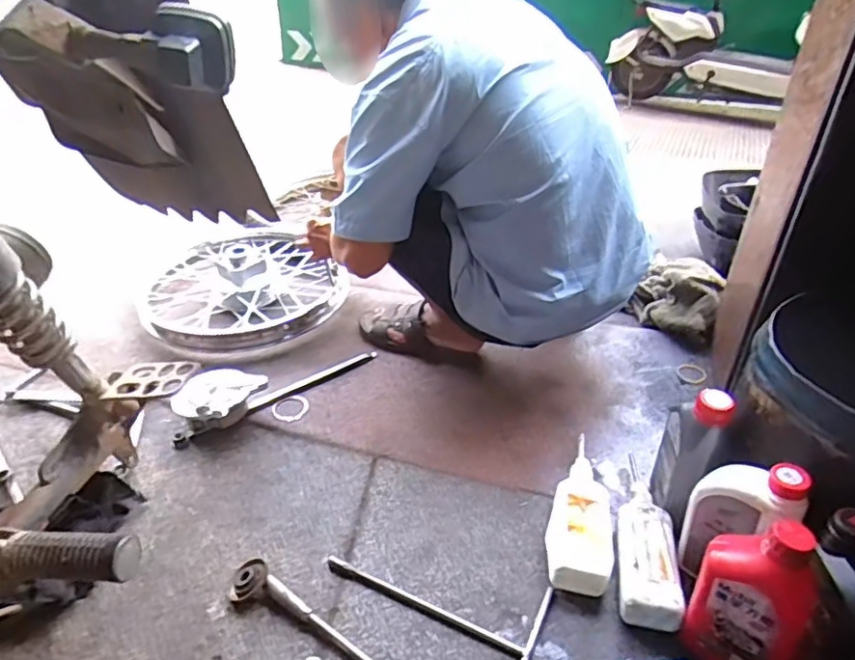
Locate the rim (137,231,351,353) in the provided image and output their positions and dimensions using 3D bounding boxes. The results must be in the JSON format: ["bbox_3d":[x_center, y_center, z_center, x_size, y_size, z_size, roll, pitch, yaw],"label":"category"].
[{"bbox_3d":[-0.439,-0.132,1.401,0.450,0.106,0.481,-26,43,-33],"label":"rim"}]

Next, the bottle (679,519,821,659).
[{"bbox_3d":[0.360,0.299,0.661,0.117,0.224,0.057,27,42,33],"label":"bottle"}]

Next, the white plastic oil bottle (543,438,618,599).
[{"bbox_3d":[0.229,0.259,0.887,0.089,0.050,0.276,9,35,12],"label":"white plastic oil bottle"}]

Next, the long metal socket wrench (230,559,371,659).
[{"bbox_3d":[-0.125,0.379,0.739,0.331,0.032,0.047,22,40,27],"label":"long metal socket wrench"}]

